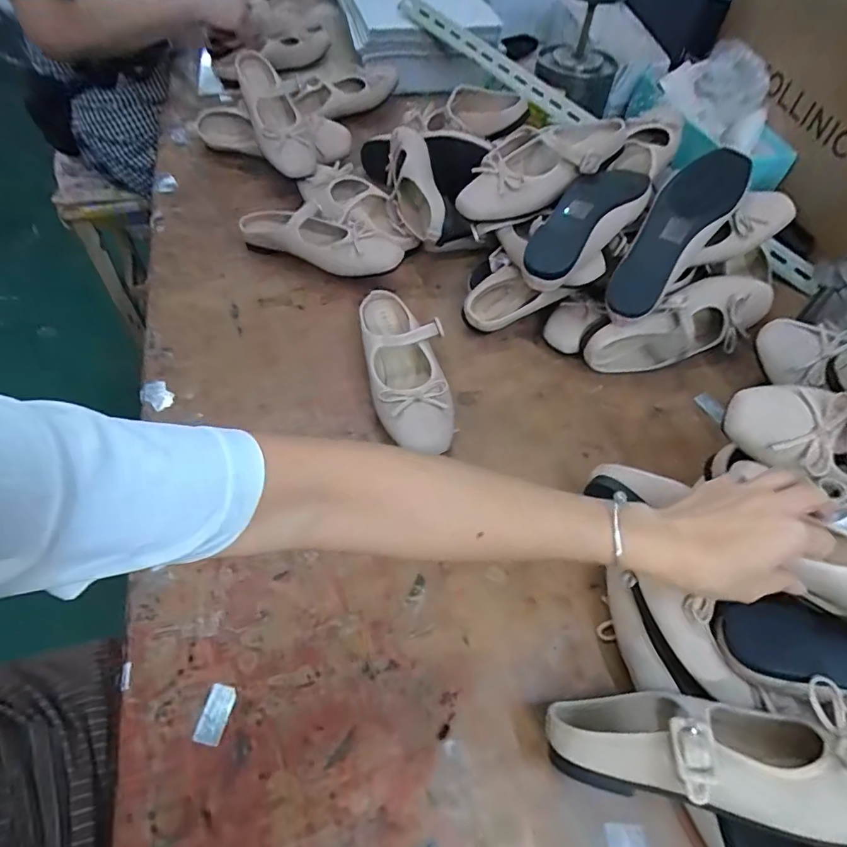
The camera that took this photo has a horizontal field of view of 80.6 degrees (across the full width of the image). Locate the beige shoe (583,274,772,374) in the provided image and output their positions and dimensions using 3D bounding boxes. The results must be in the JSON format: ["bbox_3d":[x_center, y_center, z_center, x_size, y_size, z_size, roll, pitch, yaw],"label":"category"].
[{"bbox_3d":[0.304,-0.111,0.590,0.220,0.091,0.061,-18,57,-15],"label":"beige shoe"}]

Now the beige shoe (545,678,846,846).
[{"bbox_3d":[0.206,0.216,0.330,0.236,0.075,0.080,-3,52,18],"label":"beige shoe"}]

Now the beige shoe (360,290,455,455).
[{"bbox_3d":[-0.021,-0.065,0.565,0.085,0.056,0.230,-5,55,-6],"label":"beige shoe"}]

